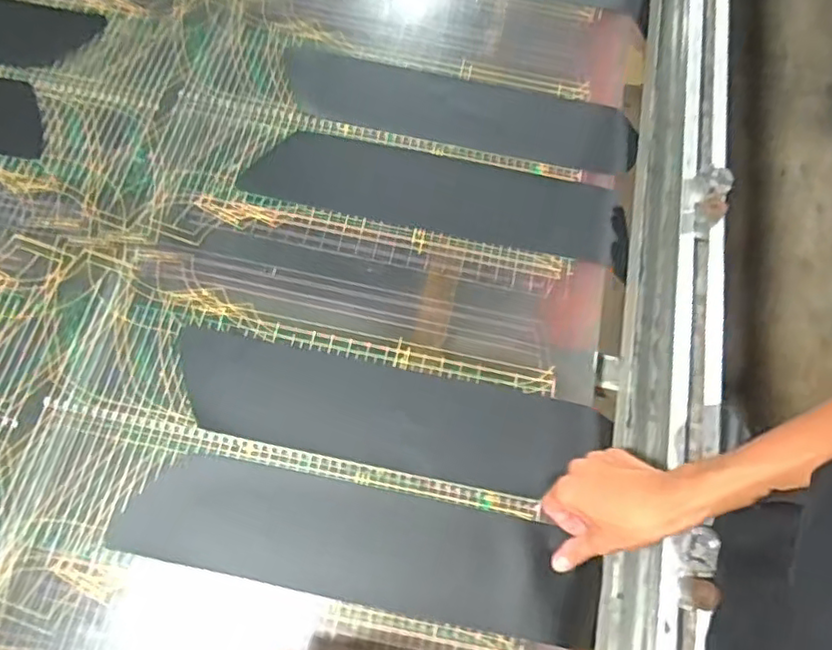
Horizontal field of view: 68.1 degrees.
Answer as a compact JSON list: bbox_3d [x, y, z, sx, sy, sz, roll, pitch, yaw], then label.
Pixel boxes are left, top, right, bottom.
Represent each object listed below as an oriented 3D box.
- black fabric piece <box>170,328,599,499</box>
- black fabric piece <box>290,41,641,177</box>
[{"bbox_3d":[-0.030,0.090,0.624,0.428,0.009,0.104,11,68,2],"label":"black fabric piece"},{"bbox_3d":[0.055,-0.273,0.750,0.434,0.013,0.111,13,69,4],"label":"black fabric piece"}]

